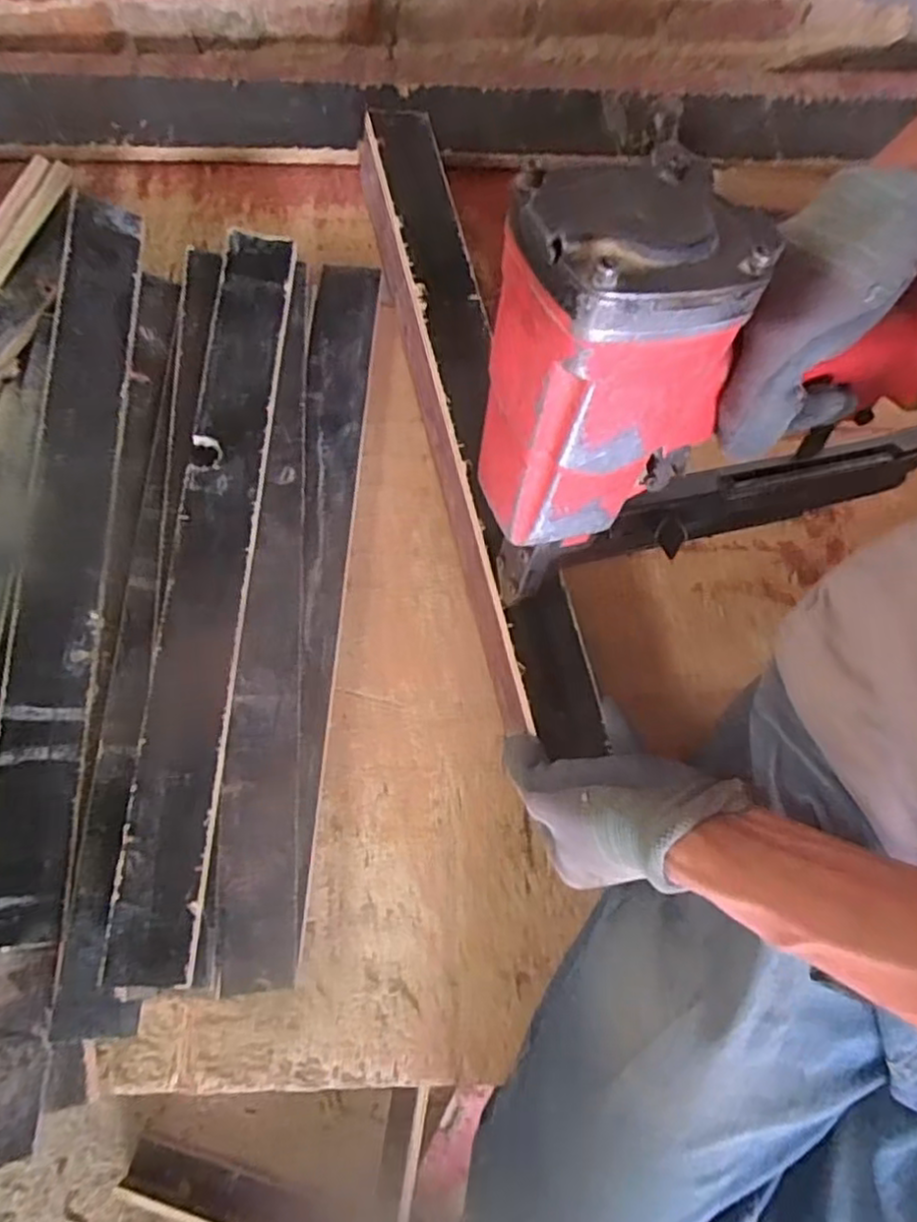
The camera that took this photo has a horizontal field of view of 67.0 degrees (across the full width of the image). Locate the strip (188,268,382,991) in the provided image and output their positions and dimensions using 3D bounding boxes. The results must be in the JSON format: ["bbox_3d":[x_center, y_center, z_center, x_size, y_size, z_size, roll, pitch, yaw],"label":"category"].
[{"bbox_3d":[-0.107,-0.016,0.461,0.058,0.016,0.487,10,77,-22],"label":"strip"}]

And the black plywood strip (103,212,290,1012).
[{"bbox_3d":[-0.157,-0.029,0.445,0.047,0.011,0.487,8,76,-14],"label":"black plywood strip"}]

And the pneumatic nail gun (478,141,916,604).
[{"bbox_3d":[0.144,-0.117,0.339,0.282,0.240,0.096,-21,76,-6],"label":"pneumatic nail gun"}]

